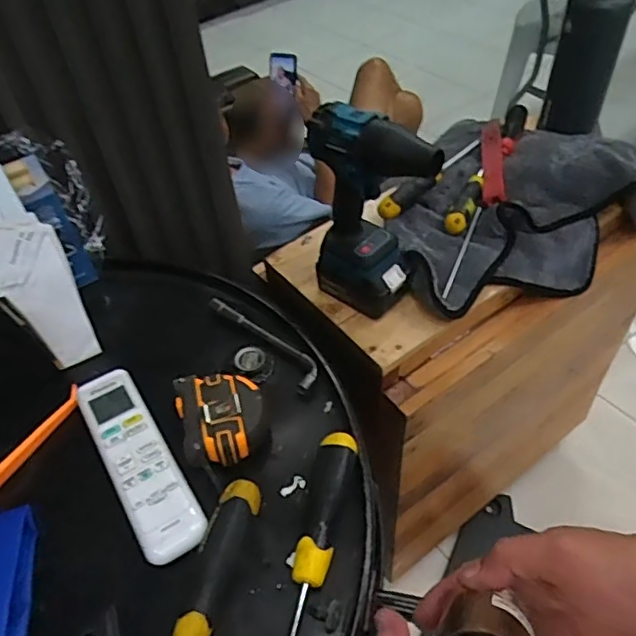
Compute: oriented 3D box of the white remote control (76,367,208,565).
[{"bbox_3d":[-0.146,0.108,0.473,0.050,0.015,0.184,-28,50,-19],"label":"white remote control"}]

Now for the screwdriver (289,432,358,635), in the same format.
[{"bbox_3d":[-0.009,0.190,0.401,0.031,0.034,0.237,6,48,12],"label":"screwdriver"}]

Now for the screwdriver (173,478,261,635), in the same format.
[{"bbox_3d":[-0.085,0.213,0.376,0.026,0.024,0.228,9,48,14],"label":"screwdriver"}]

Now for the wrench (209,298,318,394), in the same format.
[{"bbox_3d":[-0.051,0.018,0.561,0.027,0.013,0.145,-35,53,-24],"label":"wrench"}]

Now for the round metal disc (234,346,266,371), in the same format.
[{"bbox_3d":[-0.063,0.038,0.551,0.028,0.006,0.025,-19,48,-11],"label":"round metal disc"}]

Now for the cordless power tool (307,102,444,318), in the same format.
[{"bbox_3d":[0.071,-0.120,0.692,0.147,0.244,0.078,26,54,27],"label":"cordless power tool"}]

